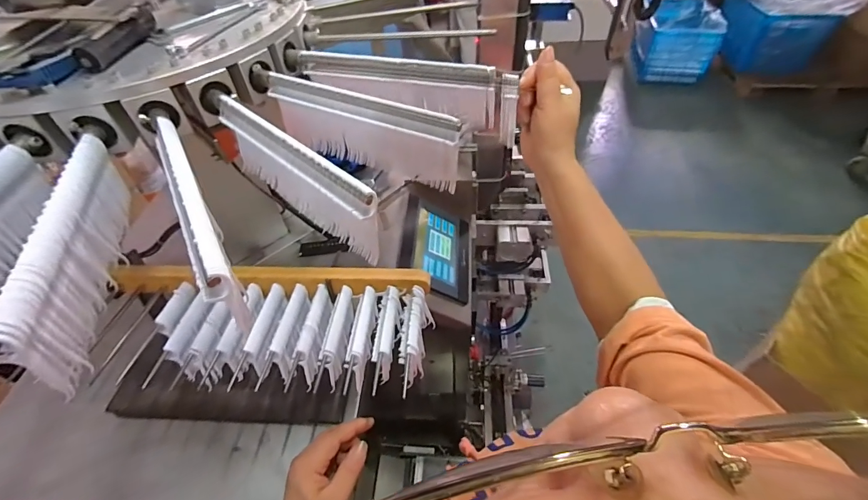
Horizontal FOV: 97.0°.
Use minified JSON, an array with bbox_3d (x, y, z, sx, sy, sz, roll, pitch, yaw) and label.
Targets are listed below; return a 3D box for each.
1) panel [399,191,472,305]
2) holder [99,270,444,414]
[{"bbox_3d":[0.008,-0.007,0.706,0.146,0.017,0.194,27,45,-21],"label":"panel"},{"bbox_3d":[-0.182,0.090,0.435,0.342,0.056,0.144,1,49,5],"label":"holder"}]

